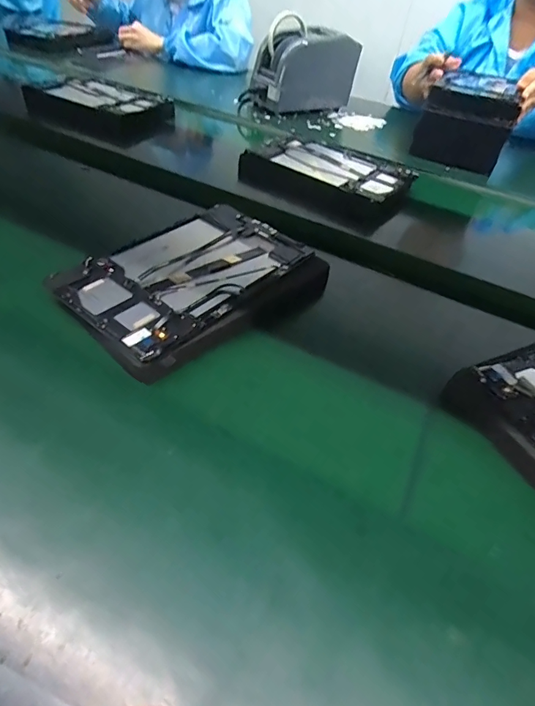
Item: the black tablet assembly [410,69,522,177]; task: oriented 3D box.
[{"bbox_3d":[0.384,-0.457,0.822,0.163,0.125,0.188,18,46,10],"label":"black tablet assembly"}]

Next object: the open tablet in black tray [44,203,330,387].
[{"bbox_3d":[-0.071,-0.075,0.438,0.178,0.028,0.250,34,51,24],"label":"open tablet in black tray"}]

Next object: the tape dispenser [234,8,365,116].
[{"bbox_3d":[0.075,-0.627,0.907,0.227,0.145,0.105,-15,49,-21],"label":"tape dispenser"}]

